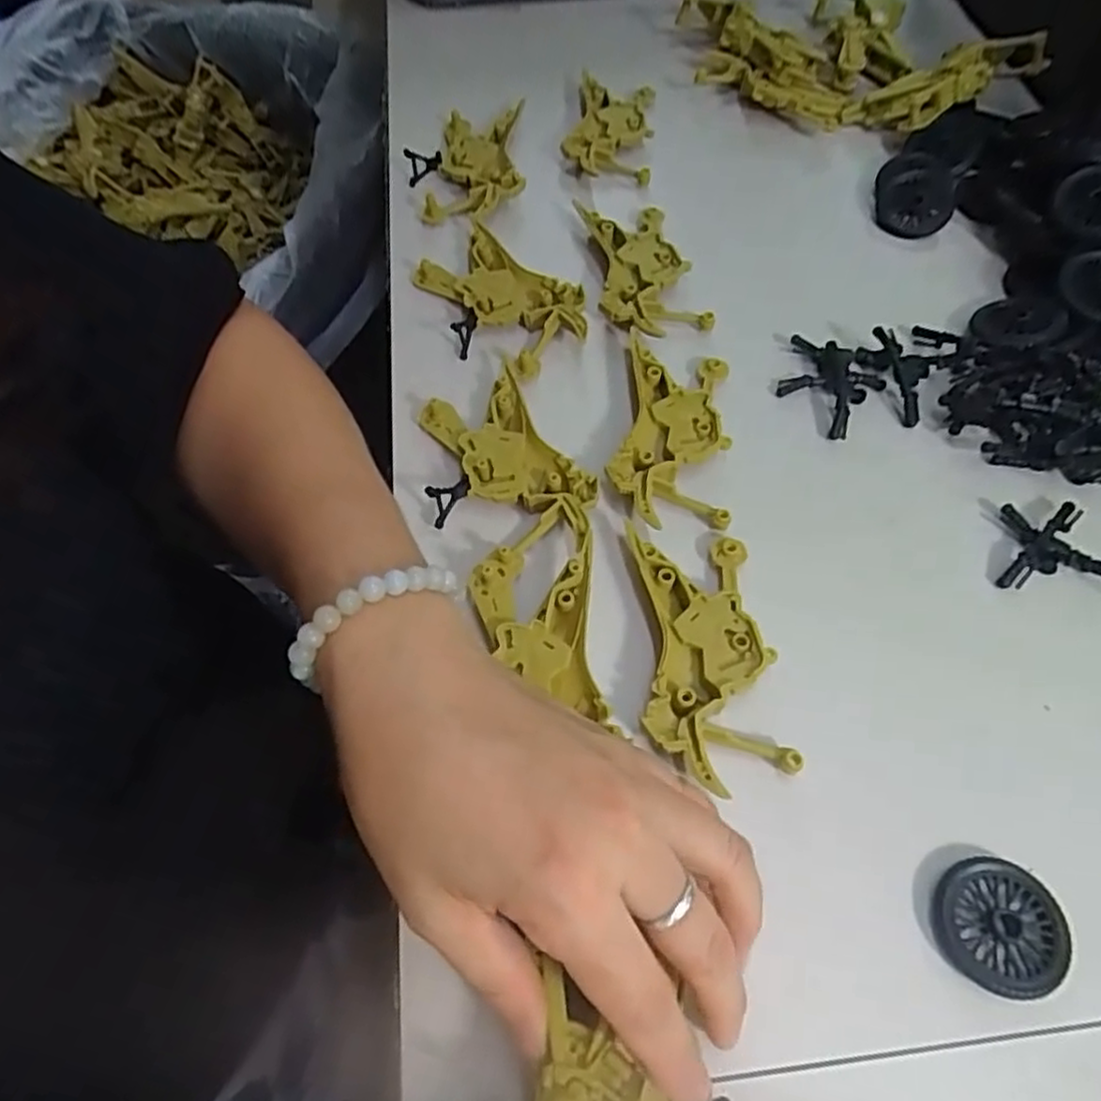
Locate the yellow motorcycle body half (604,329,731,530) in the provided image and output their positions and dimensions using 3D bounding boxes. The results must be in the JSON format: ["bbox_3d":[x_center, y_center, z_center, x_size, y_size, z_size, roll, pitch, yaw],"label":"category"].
[{"bbox_3d":[0.053,-0.056,0.319,0.047,0.012,0.105,5,60,5],"label":"yellow motorcycle body half"}]

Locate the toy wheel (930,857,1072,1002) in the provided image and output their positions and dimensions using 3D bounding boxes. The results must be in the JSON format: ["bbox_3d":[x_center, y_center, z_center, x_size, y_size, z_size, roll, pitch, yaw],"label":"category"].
[{"bbox_3d":[0.138,0.115,0.224,0.037,0.006,0.036,-1,59,1],"label":"toy wheel"}]

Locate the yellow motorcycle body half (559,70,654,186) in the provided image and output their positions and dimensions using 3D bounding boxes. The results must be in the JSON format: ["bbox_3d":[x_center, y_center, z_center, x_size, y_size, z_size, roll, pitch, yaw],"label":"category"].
[{"bbox_3d":[0.037,-0.248,0.431,0.050,0.021,0.090,8,60,6],"label":"yellow motorcycle body half"}]

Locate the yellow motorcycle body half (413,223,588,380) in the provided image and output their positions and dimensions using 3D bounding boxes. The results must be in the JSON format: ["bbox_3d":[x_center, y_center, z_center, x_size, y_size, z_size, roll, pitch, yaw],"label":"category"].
[{"bbox_3d":[-0.022,-0.125,0.362,0.048,0.017,0.094,-36,65,-18],"label":"yellow motorcycle body half"}]

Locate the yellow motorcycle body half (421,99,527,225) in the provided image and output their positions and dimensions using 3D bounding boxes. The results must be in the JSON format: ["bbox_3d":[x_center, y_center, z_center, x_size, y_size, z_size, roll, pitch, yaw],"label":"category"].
[{"bbox_3d":[-0.040,-0.218,0.416,0.053,0.023,0.095,3,60,4],"label":"yellow motorcycle body half"}]

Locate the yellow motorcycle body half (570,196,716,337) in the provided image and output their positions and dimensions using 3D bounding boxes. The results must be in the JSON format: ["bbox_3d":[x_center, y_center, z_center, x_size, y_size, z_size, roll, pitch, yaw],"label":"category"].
[{"bbox_3d":[0.044,-0.144,0.371,0.047,0.018,0.100,-11,60,-5],"label":"yellow motorcycle body half"}]

